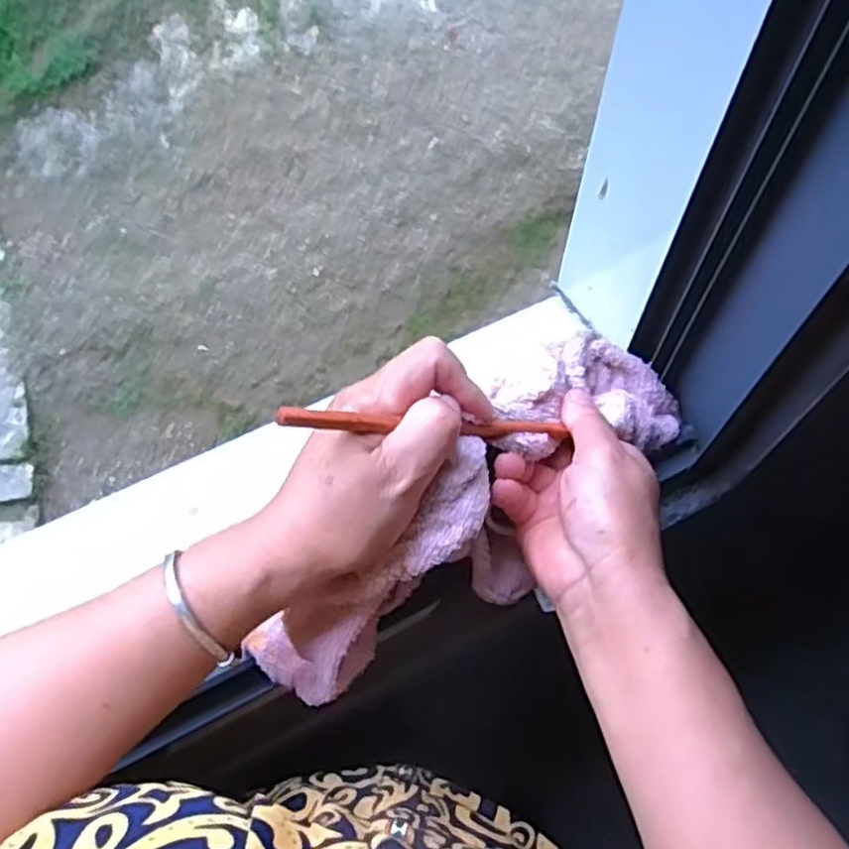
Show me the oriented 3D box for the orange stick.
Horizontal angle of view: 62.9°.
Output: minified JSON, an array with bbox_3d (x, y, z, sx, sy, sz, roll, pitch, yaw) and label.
[{"bbox_3d":[0.009,0.000,0.309,0.166,0.006,0.011,4,55,-40],"label":"orange stick"}]

